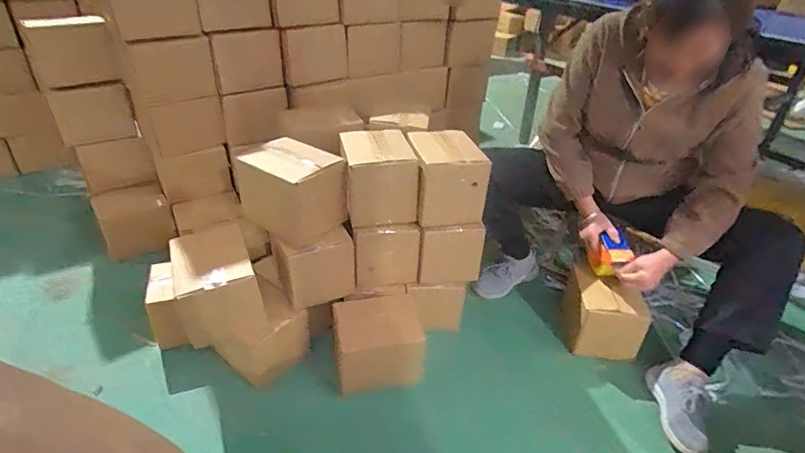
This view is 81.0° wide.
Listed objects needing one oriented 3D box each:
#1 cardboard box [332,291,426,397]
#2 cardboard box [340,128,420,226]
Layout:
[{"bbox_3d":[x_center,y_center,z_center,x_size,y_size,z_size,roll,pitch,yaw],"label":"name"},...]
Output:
[{"bbox_3d":[-0.063,0.276,1.134,0.192,0.174,0.182,-4,35,-11],"label":"cardboard box"},{"bbox_3d":[-0.059,-0.117,1.130,0.165,0.162,0.182,-3,34,-9],"label":"cardboard box"}]

